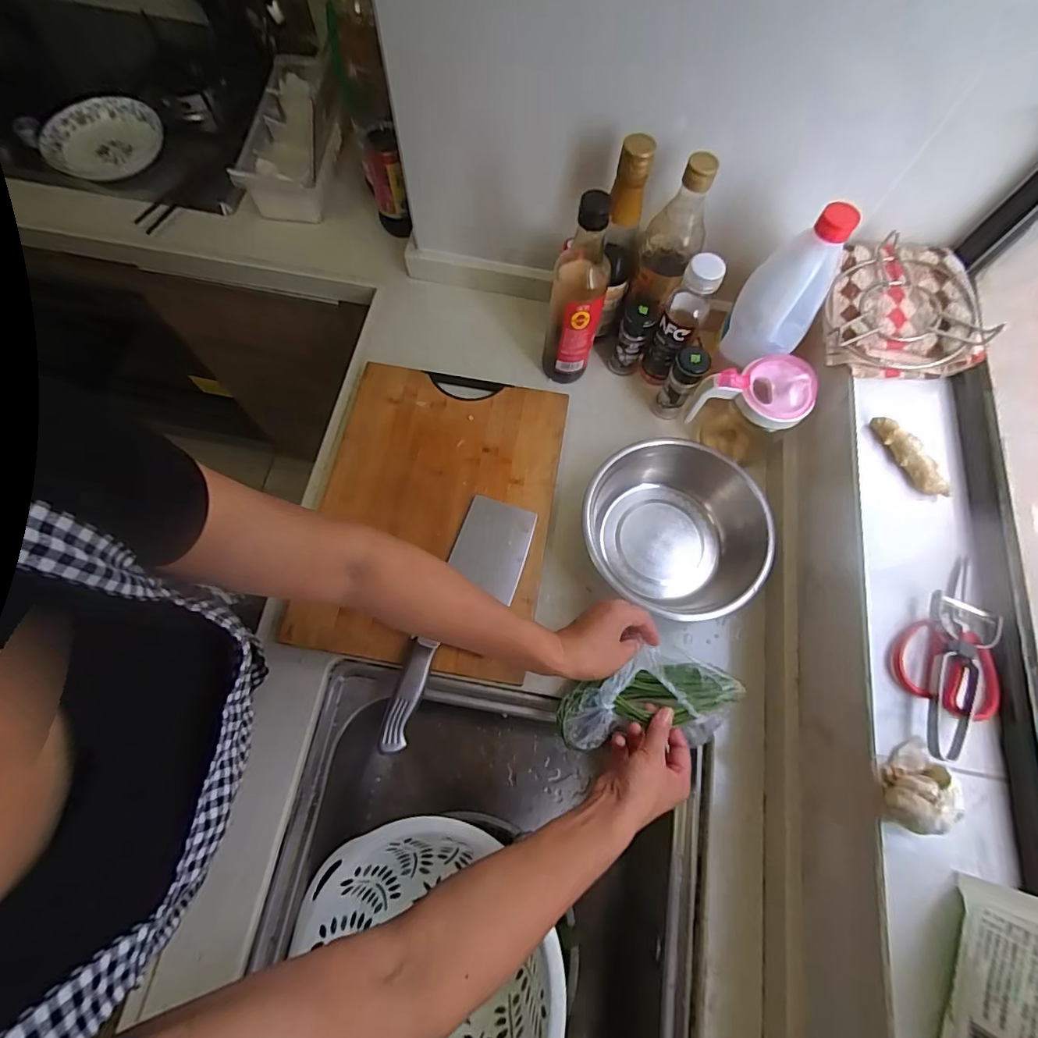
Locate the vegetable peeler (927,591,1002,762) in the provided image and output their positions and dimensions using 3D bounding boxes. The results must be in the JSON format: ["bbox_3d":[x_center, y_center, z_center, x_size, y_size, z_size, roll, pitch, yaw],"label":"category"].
[{"bbox_3d":[0.386,0.139,0.428,0.053,0.020,0.140,16,69,3],"label":"vegetable peeler"}]

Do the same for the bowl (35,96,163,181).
[{"bbox_3d":[-0.702,-0.644,0.832,0.148,0.040,0.174,29,71,8],"label":"bowl"}]

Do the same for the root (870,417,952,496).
[{"bbox_3d":[0.397,-0.064,0.499,0.021,0.020,0.098,-28,73,-13],"label":"root"}]

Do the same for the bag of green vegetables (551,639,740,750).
[{"bbox_3d":[0.136,0.198,0.537,0.185,0.048,0.099,-12,70,2],"label":"bag of green vegetables"}]

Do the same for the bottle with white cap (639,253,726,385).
[{"bbox_3d":[0.203,-0.248,0.627,0.047,0.193,0.054,34,71,9],"label":"bottle with white cap"}]

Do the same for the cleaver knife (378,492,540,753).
[{"bbox_3d":[-0.063,0.112,0.553,0.085,0.015,0.296,19,70,4],"label":"cleaver knife"}]

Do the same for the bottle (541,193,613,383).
[{"bbox_3d":[0.069,-0.266,0.595,0.061,0.248,0.068,7,69,0],"label":"bottle"}]

